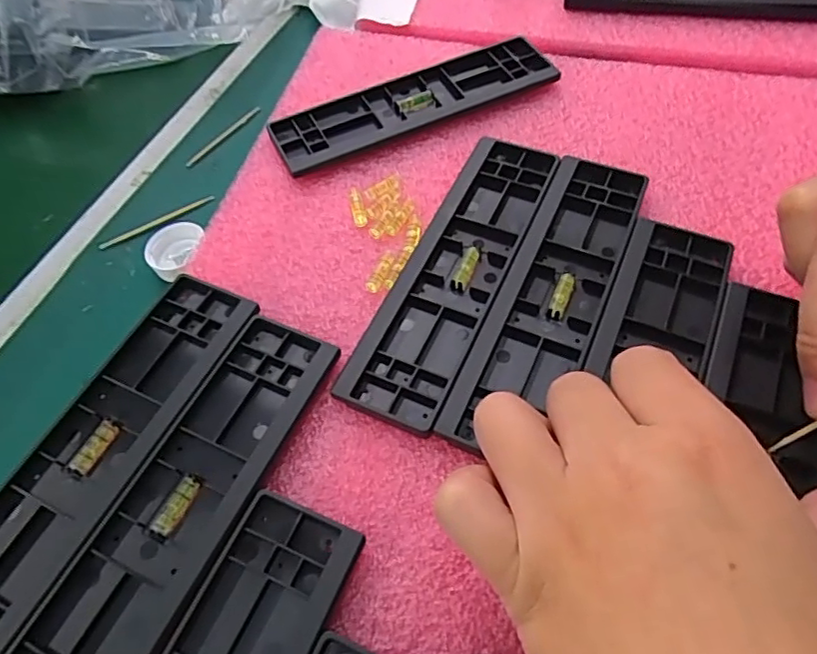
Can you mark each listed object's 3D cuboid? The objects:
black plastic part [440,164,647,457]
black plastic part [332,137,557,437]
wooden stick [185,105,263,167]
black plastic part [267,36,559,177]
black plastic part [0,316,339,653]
[{"bbox_3d":[0.062,-0.016,0.251,0.042,0.008,0.156,21,61,17],"label":"black plastic part"},{"bbox_3d":[0.022,-0.027,0.260,0.041,0.008,0.157,20,61,16],"label":"black plastic part"},{"bbox_3d":[-0.109,-0.115,0.350,0.005,0.004,0.061,28,63,20],"label":"wooden stick"},{"bbox_3d":[0.003,-0.123,0.322,0.156,0.009,0.044,-23,58,-11],"label":"black plastic part"},{"bbox_3d":[-0.082,0.064,0.210,0.046,0.008,0.159,22,61,17],"label":"black plastic part"}]

